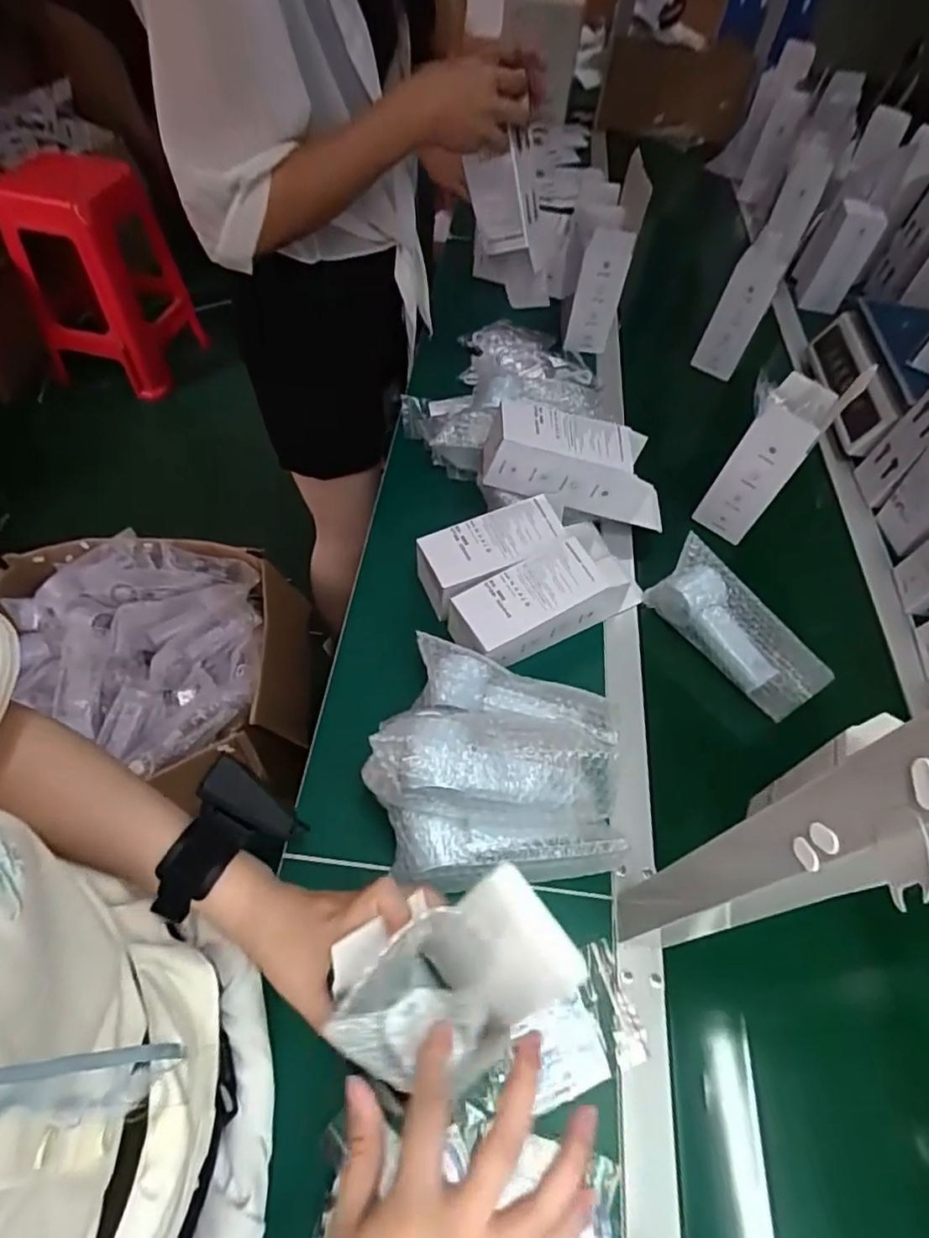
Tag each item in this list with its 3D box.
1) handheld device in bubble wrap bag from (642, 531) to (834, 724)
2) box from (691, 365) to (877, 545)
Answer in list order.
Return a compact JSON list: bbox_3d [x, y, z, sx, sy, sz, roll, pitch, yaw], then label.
[{"bbox_3d":[0.303,0.014,0.685,0.069,0.069,0.204,-29,62,-22],"label":"handheld device in bubble wrap bag"},{"bbox_3d":[0.367,-0.192,0.742,0.073,0.187,0.082,34,59,18],"label":"box"}]

